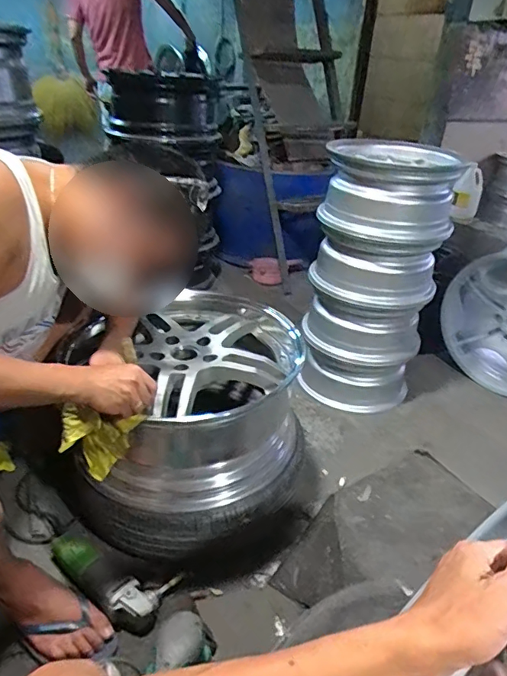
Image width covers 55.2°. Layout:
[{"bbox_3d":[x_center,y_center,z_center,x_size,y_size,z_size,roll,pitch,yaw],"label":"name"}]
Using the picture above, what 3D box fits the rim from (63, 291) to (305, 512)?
[{"bbox_3d":[-0.124,0.106,1.038,0.427,0.219,0.438,3,31,-2],"label":"rim"}]

